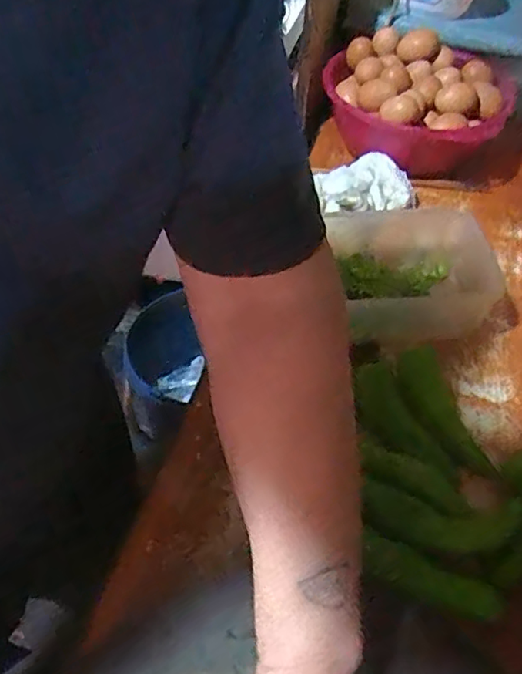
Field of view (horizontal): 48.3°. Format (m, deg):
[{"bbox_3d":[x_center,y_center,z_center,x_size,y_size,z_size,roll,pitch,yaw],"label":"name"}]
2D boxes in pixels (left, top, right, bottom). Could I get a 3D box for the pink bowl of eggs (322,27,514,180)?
[{"bbox_3d":[0.208,-0.329,0.814,0.257,0.102,0.204,27,53,19],"label":"pink bowl of eggs"}]

